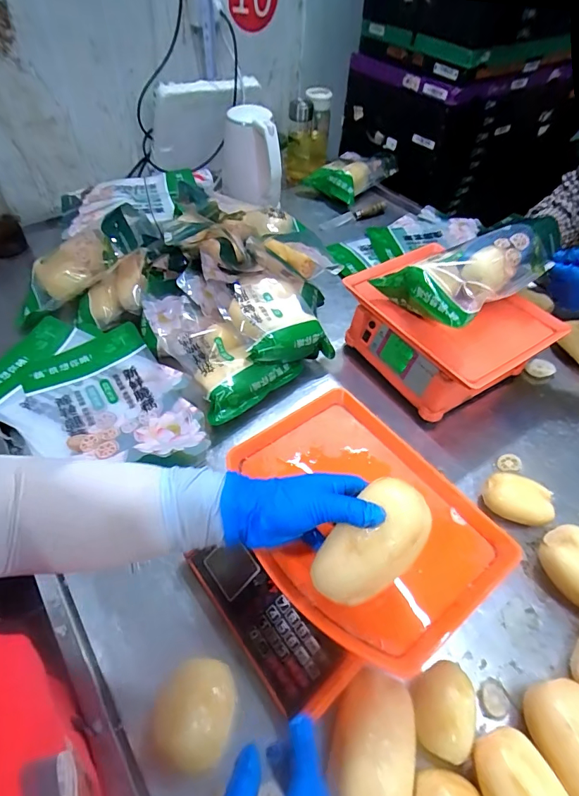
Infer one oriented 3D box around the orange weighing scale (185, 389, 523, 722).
[{"bbox_3d":[0.051,0.172,0.501,0.279,0.130,0.280,-31,57,-25],"label":"orange weighing scale"}]

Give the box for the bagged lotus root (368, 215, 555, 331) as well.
[{"bbox_3d":[0.289,-0.209,0.680,0.250,0.086,0.151,-30,56,-24],"label":"bagged lotus root"}]

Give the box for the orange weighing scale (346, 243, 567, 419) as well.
[{"bbox_3d":[0.272,-0.113,0.756,0.248,0.134,0.293,-24,54,-21],"label":"orange weighing scale"}]

